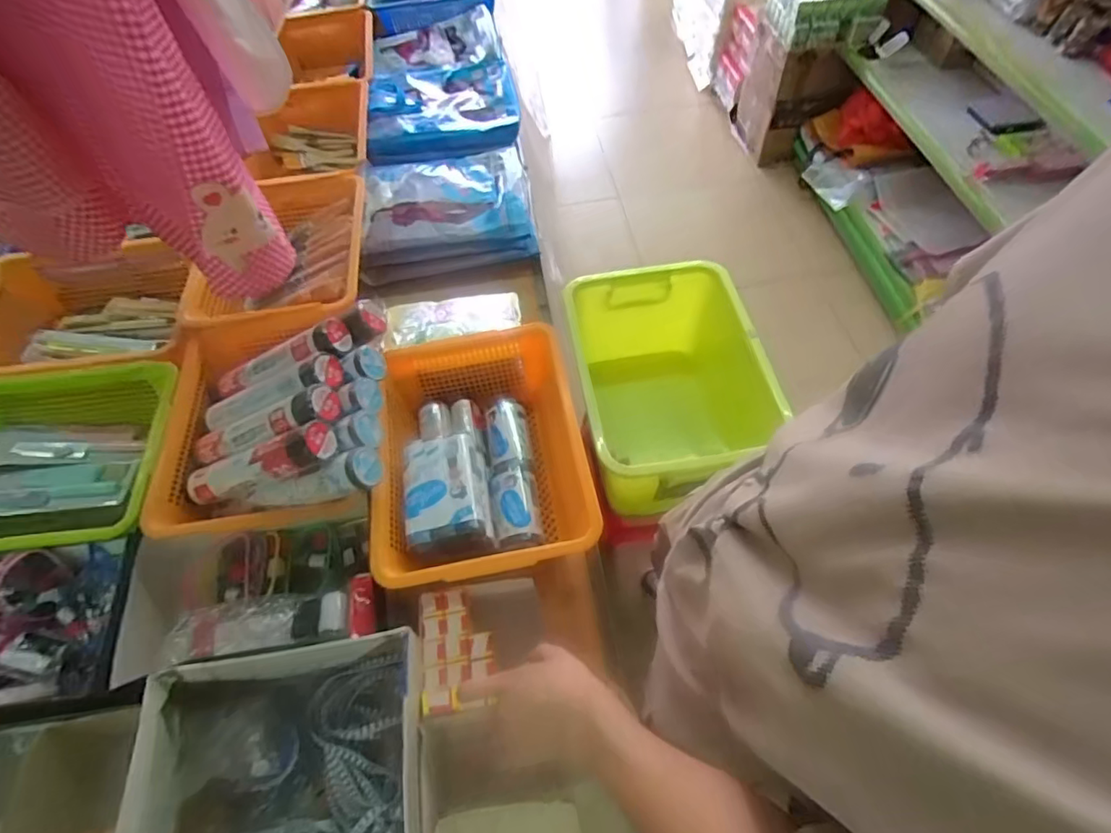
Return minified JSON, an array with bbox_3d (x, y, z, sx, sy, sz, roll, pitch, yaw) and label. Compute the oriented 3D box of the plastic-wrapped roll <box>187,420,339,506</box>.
[{"bbox_3d":[-0.387,0.065,0.736,0.233,0.048,0.054,-19,55,21],"label":"plastic-wrapped roll"}]

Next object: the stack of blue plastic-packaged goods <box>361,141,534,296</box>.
[{"bbox_3d":[-0.222,-0.403,1.124,0.333,0.081,0.275,-13,58,-6],"label":"stack of blue plastic-packaged goods"}]

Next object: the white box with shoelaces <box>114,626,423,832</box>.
[{"bbox_3d":[-0.279,0.429,0.588,0.290,0.115,0.330,-9,58,-3],"label":"white box with shoelaces"}]

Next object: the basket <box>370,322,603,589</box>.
[{"bbox_3d":[-0.112,0.060,0.815,0.256,0.119,0.357,-10,58,-3],"label":"basket"}]

